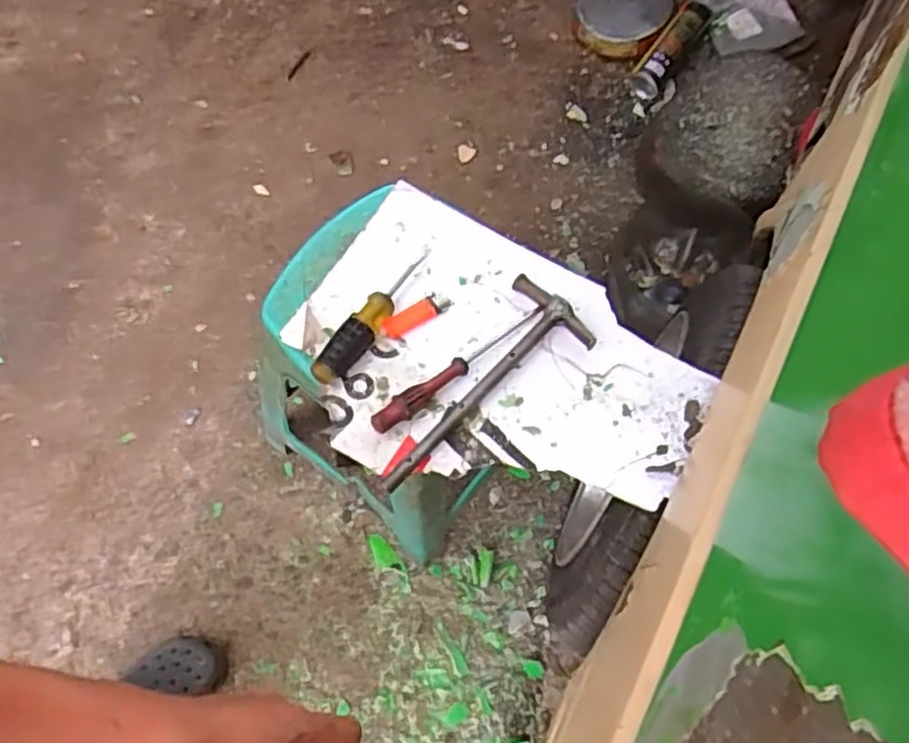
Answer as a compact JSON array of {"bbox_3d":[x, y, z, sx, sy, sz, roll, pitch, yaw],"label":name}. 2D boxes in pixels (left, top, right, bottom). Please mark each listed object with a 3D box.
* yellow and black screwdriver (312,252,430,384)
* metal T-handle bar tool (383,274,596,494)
[{"bbox_3d":[-0.081,-0.057,0.739,0.028,0.039,0.171,32,70,12],"label":"yellow and black screwdriver"},{"bbox_3d":[0.019,0.015,0.715,0.251,0.018,0.097,-41,74,-17],"label":"metal T-handle bar tool"}]

